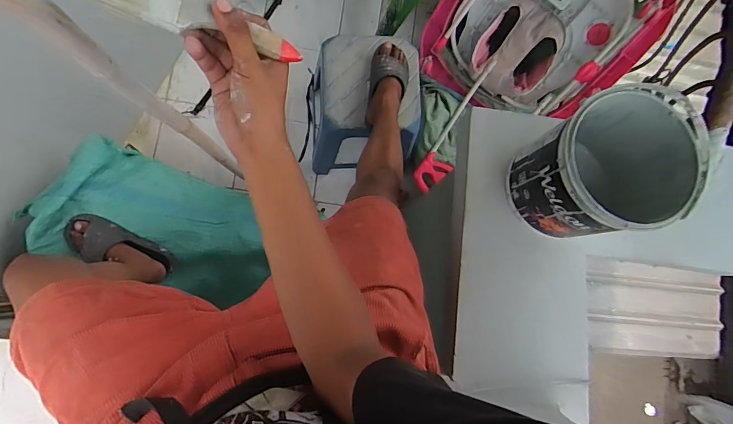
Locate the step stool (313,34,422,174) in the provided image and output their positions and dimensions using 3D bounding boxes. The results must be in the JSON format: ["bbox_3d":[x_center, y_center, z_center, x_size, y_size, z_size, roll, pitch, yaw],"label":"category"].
[{"bbox_3d":[-0.009,-0.333,1.355,0.315,0.427,0.326,2,83,-6],"label":"step stool"}]

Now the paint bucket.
[{"bbox_3d":[0.350,-0.067,0.593,0.212,0.171,0.181,-26,87,-8],"label":"paint bucket"}]

